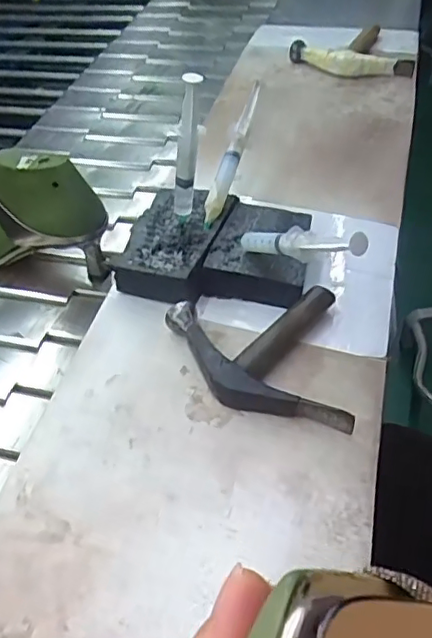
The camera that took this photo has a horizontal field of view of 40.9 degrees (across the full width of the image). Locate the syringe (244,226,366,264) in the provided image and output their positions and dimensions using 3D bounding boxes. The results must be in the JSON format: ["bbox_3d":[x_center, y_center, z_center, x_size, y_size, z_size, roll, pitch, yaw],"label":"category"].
[{"bbox_3d":[0.057,-0.057,0.444,0.019,0.025,0.149,-31,21,-22],"label":"syringe"}]

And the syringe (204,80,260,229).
[{"bbox_3d":[0.016,-0.159,0.555,0.015,0.024,0.160,13,73,19],"label":"syringe"}]

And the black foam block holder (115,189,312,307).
[{"bbox_3d":[0.001,-0.065,0.538,0.166,0.040,0.122,4,47,11],"label":"black foam block holder"}]

